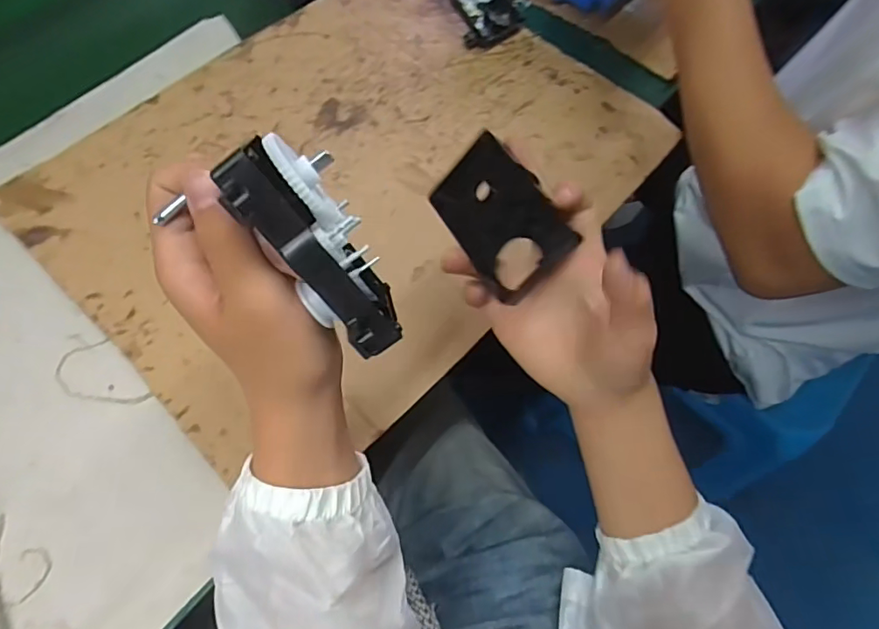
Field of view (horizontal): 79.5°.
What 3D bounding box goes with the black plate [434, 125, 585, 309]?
[{"bbox_3d":[0.039,-0.063,0.339,0.062,0.012,0.103,-46,61,17],"label":"black plate"}]

